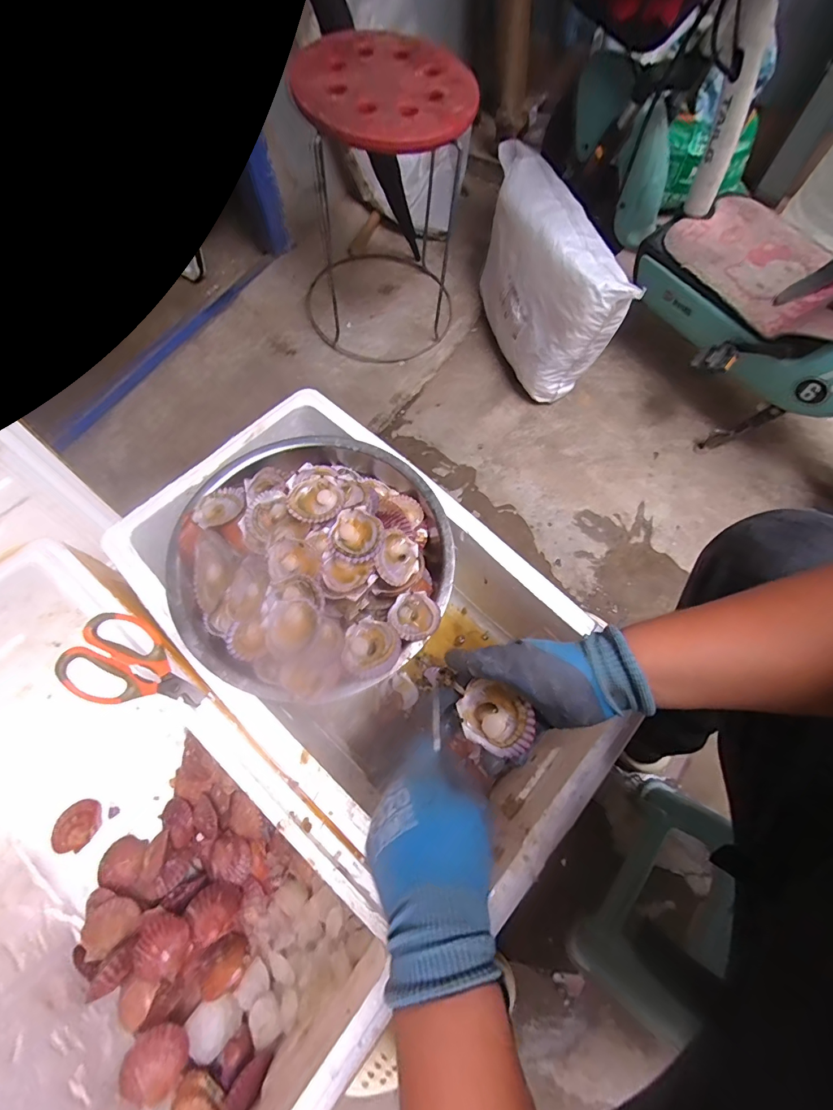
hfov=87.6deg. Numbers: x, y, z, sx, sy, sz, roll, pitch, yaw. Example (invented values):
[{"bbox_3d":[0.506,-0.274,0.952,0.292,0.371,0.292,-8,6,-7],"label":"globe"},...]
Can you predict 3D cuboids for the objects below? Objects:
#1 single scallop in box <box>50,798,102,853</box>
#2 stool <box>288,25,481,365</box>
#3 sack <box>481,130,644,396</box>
[{"bbox_3d":[-0.514,0.410,0.659,0.053,0.031,0.065,-10,68,-4],"label":"single scallop in box"},{"bbox_3d":[-0.085,-0.741,0.936,0.363,0.450,0.379,-12,69,-6],"label":"stool"},{"bbox_3d":[0.274,-0.652,1.018,0.166,0.276,0.534,-17,69,-6],"label":"sack"}]

